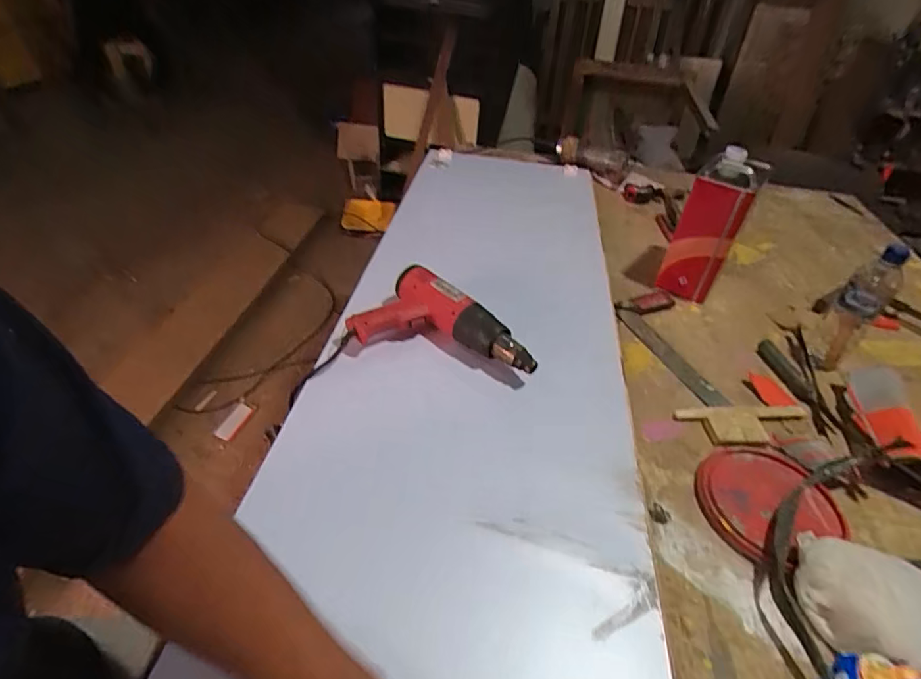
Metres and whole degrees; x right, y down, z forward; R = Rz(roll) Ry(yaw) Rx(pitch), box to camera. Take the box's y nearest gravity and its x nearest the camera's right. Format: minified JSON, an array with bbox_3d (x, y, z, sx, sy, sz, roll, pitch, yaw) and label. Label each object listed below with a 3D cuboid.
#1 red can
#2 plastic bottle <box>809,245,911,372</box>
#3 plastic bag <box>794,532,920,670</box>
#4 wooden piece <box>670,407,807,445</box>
[{"bbox_3d":[0.480,-0.215,0.969,0.102,0.246,0.164,26,46,23],"label":"red can"},{"bbox_3d":[0.651,-0.054,0.824,0.070,0.215,0.062,-30,52,-33],"label":"plastic bottle"},{"bbox_3d":[0.467,0.278,0.483,0.249,0.070,0.106,19,38,41],"label":"plastic bag"},{"bbox_3d":[0.437,0.128,0.755,0.211,0.011,0.073,-2,42,-8],"label":"wooden piece"}]

